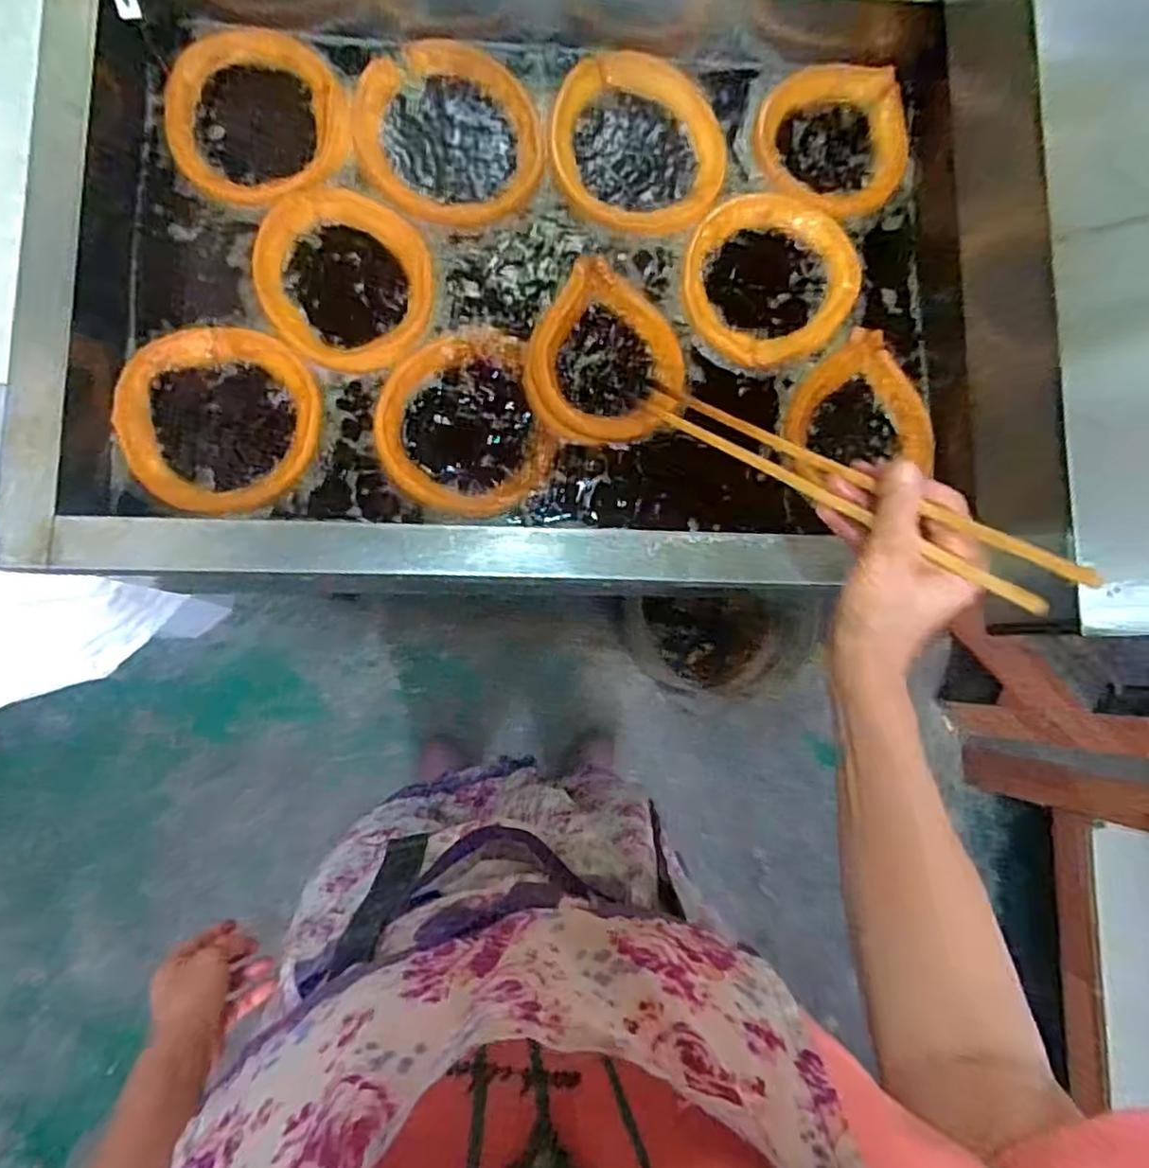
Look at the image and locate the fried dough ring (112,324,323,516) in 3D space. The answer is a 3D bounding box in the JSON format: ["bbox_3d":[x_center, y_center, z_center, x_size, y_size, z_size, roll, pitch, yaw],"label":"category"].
[{"bbox_3d":[-0.312,-0.145,0.602,0.167,0.014,0.164,0,84,-4],"label":"fried dough ring"}]

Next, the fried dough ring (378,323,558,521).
[{"bbox_3d":[-0.100,-0.145,0.617,0.147,0.017,0.168,-16,85,-6],"label":"fried dough ring"}]

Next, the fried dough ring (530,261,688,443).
[{"bbox_3d":[0.031,-0.206,0.631,0.137,0.023,0.156,30,83,-1],"label":"fried dough ring"}]

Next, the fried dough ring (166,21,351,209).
[{"bbox_3d":[-0.297,-0.441,0.636,0.162,0.015,0.177,0,84,-4],"label":"fried dough ring"}]

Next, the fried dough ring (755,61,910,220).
[{"bbox_3d":[0.255,-0.438,0.679,0.150,0.017,0.157,8,84,-3],"label":"fried dough ring"}]

